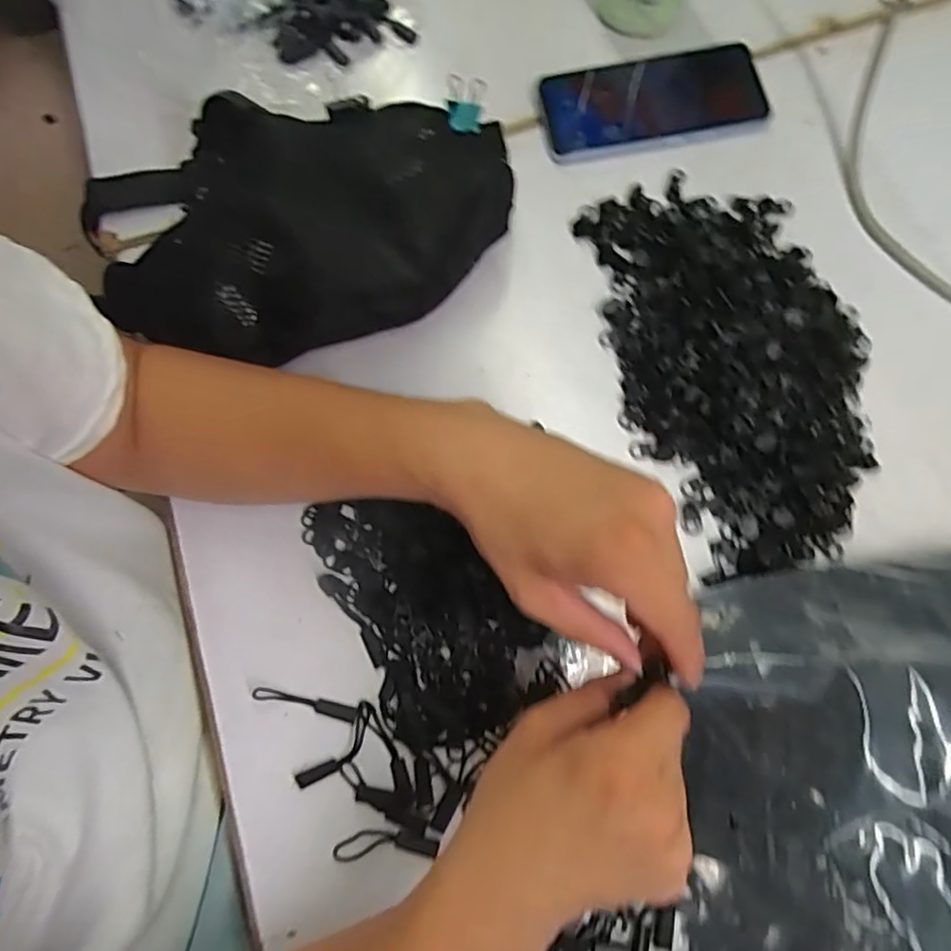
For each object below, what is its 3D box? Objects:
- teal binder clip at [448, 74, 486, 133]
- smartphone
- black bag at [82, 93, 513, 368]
[{"bbox_3d":[-0.009,-0.238,0.393,0.028,0.030,0.024,-23,50,-31],"label":"teal binder clip"},{"bbox_3d":[0.130,-0.275,0.449,0.159,0.013,0.078,-11,75,-1],"label":"smartphone"},{"bbox_3d":[-0.105,-0.149,0.376,0.274,0.103,0.142,-13,75,-1],"label":"black bag"}]

